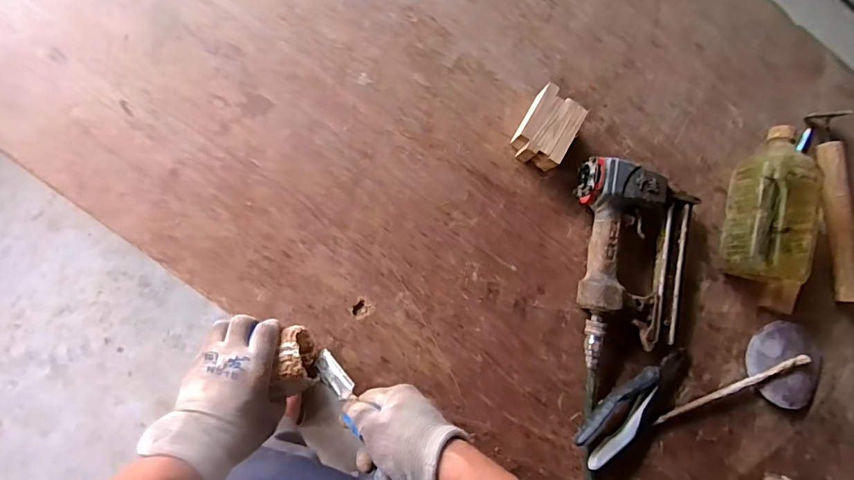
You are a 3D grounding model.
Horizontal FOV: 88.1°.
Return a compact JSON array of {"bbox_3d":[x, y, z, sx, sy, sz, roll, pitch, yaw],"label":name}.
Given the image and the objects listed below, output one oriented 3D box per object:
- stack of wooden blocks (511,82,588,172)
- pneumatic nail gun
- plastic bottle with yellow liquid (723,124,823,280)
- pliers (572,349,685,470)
[{"bbox_3d":[0.157,-0.145,0.579,0.068,0.046,0.094,30,82,-4],"label":"stack of wooden blocks"},{"bbox_3d":[0.275,0.029,0.576,0.158,0.056,0.260,2,85,-7],"label":"pneumatic nail gun"},{"bbox_3d":[0.469,-0.049,0.597,0.094,0.079,0.207,12,84,-6],"label":"plastic bottle with yellow liquid"},{"bbox_3d":[0.264,0.207,0.563,0.186,0.035,0.064,-42,92,-9],"label":"pliers"}]

